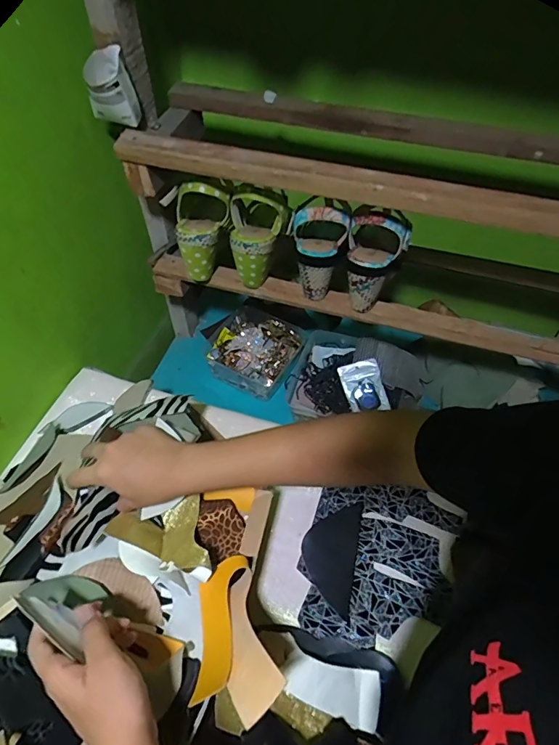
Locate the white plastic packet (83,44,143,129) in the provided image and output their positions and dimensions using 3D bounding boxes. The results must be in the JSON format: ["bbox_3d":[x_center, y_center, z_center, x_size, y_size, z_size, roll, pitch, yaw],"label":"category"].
[{"bbox_3d":[-0.205,-0.346,0.540,0.055,0.079,0.034,-15,54,-12],"label":"white plastic packet"}]

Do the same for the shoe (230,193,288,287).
[{"bbox_3d":[-0.032,-0.195,0.643,0.076,0.133,0.083,1,52,0],"label":"shoe"}]

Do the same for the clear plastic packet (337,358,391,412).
[{"bbox_3d":[0.151,0.028,0.791,0.068,0.010,0.096,-17,85,8],"label":"clear plastic packet"}]

